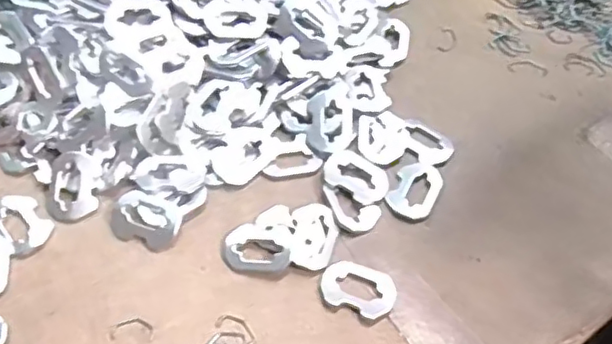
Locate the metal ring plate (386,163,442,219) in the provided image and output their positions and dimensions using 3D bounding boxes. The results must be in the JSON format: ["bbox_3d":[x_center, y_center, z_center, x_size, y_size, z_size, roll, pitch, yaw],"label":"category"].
[{"bbox_3d":[0.098,0.015,0.550,0.040,0.005,0.059,20,57,13],"label":"metal ring plate"}]

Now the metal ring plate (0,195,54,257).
[{"bbox_3d":[-0.251,0.043,0.537,0.067,0.004,0.042,36,62,22],"label":"metal ring plate"}]

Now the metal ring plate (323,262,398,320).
[{"bbox_3d":[0.042,0.095,0.496,0.060,0.007,0.041,15,56,10],"label":"metal ring plate"}]

